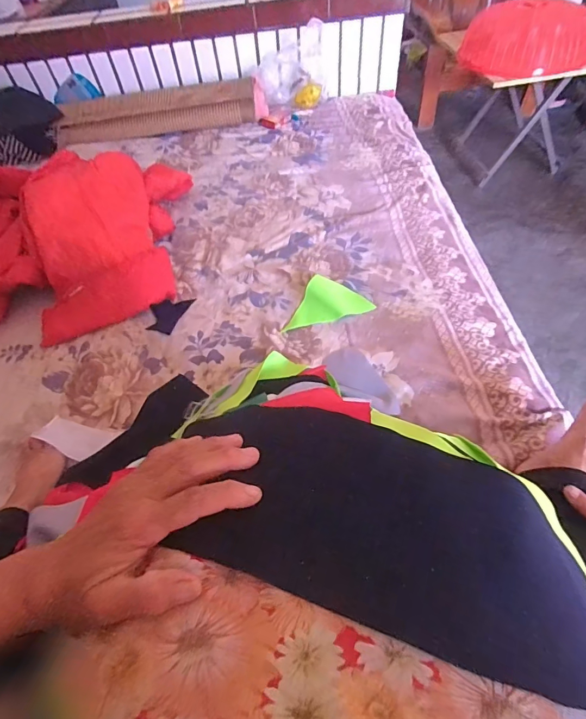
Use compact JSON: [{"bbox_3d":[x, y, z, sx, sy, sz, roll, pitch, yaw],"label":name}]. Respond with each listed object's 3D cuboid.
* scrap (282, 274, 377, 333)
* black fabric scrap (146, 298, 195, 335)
[{"bbox_3d":[0.058,-0.119,0.812,0.175,0.023,0.099,-17,54,-6],"label":"scrap"},{"bbox_3d":[-0.255,-0.094,0.825,0.067,0.013,0.104,13,56,16],"label":"black fabric scrap"}]

